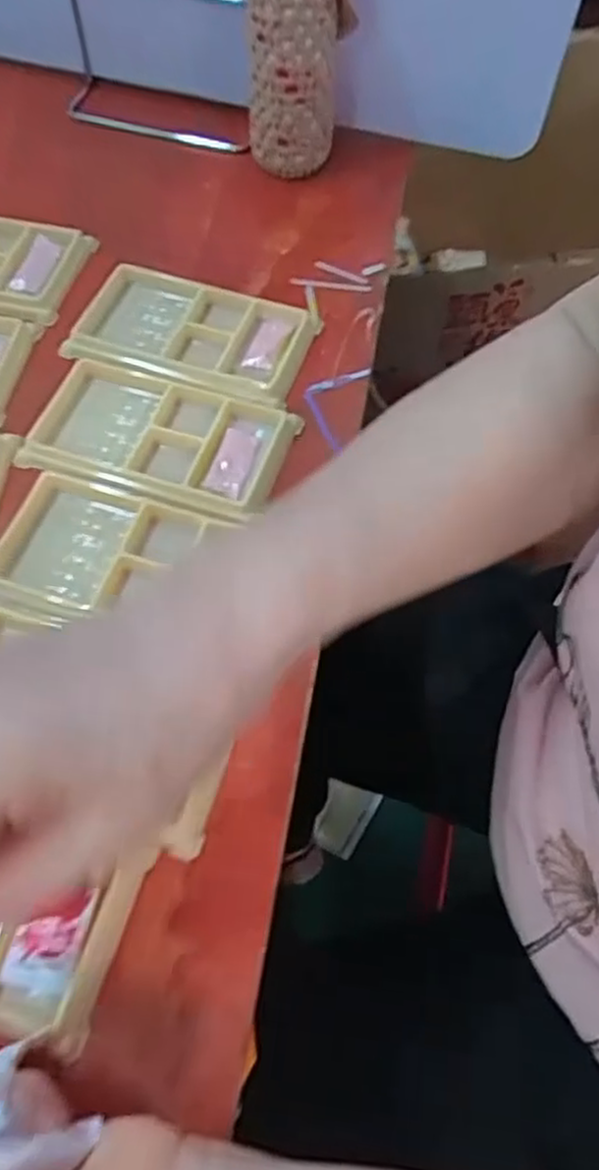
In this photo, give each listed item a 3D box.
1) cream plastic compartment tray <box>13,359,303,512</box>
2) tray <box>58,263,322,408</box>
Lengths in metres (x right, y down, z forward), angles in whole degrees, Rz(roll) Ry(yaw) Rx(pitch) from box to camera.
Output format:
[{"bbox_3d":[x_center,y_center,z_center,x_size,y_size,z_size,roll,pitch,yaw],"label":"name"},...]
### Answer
[{"bbox_3d":[-0.076,-0.084,0.405,0.136,0.010,0.076,15,62,6],"label":"cream plastic compartment tray"},{"bbox_3d":[-0.064,-0.151,0.444,0.133,0.014,0.077,16,62,7],"label":"tray"}]

